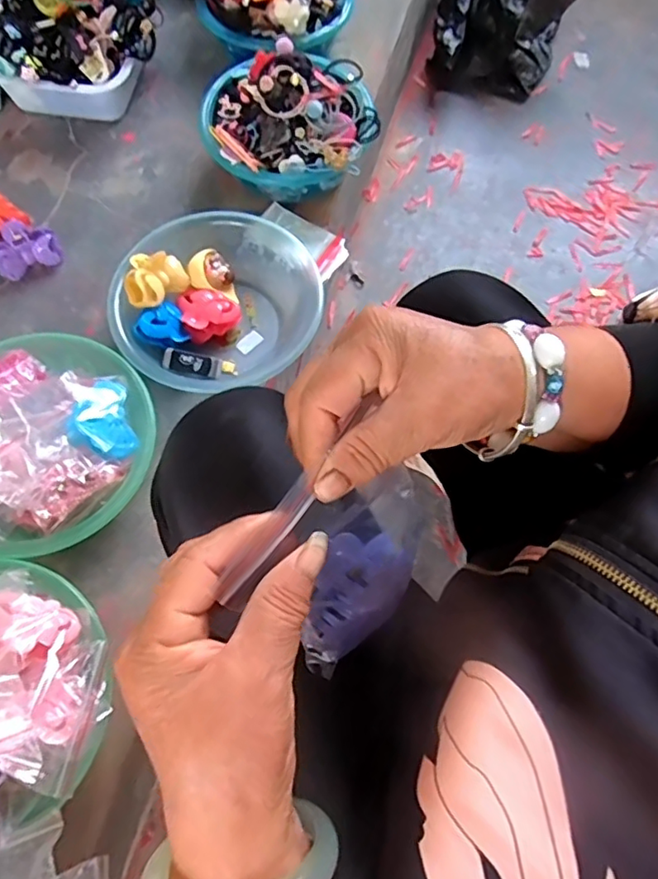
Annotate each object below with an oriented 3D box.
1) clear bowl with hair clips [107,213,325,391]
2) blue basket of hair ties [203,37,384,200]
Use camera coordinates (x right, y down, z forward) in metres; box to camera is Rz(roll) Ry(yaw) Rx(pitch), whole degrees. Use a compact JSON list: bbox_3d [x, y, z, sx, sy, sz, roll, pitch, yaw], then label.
[{"bbox_3d":[-0.135,-0.171,0.687,0.234,0.084,0.223,0,69,0],"label":"clear bowl with hair clips"},{"bbox_3d":[-0.053,-0.423,0.738,0.215,0.117,0.193,-9,69,-4],"label":"blue basket of hair ties"}]

